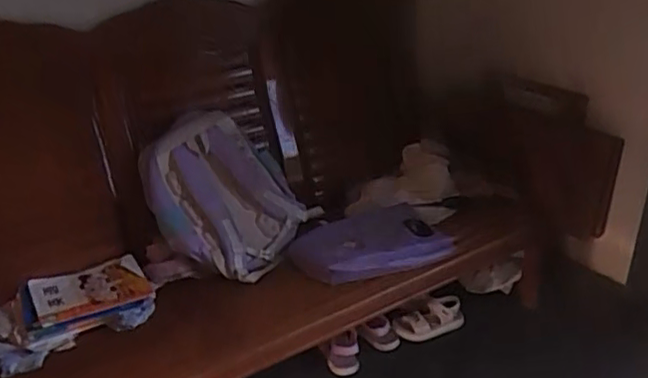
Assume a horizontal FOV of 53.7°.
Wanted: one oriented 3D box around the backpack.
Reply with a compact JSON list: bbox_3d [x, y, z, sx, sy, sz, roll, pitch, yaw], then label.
[{"bbox_3d":[-0.262,0.007,1.757,0.125,0.448,0.404,-28,11,49],"label":"backpack"}]

